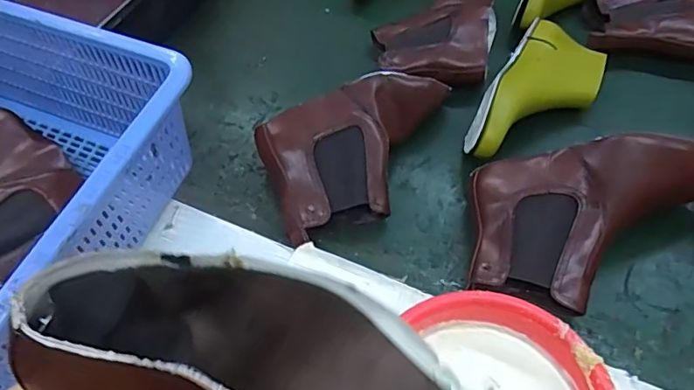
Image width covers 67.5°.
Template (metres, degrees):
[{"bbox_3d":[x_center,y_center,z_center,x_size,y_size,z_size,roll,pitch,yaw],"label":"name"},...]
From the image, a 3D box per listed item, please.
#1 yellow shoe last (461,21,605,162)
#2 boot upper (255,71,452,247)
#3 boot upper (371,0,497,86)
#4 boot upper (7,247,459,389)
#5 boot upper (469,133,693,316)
[{"bbox_3d":[0.234,-0.119,0.636,0.117,0.074,0.242,26,62,19],"label":"yellow shoe last"},{"bbox_3d":[0.023,-0.049,0.606,0.228,0.080,0.140,-20,58,-9],"label":"boot upper"},{"bbox_3d":[0.132,-0.258,0.745,0.161,0.065,0.267,12,58,11],"label":"boot upper"},{"bbox_3d":[-0.044,0.100,0.258,0.234,0.125,0.116,3,58,6],"label":"boot upper"},{"bbox_3d":[0.253,0.030,0.515,0.241,0.113,0.149,5,57,7],"label":"boot upper"}]

